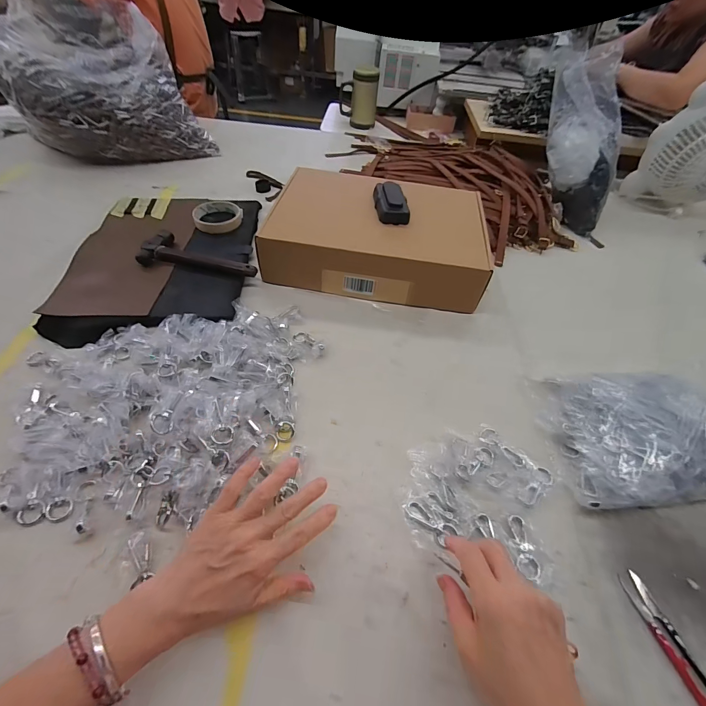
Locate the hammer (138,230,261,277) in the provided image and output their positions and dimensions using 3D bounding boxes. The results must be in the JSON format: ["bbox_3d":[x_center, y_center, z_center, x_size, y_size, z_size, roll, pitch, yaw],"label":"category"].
[{"bbox_3d":[-0.248,-0.160,0.571,0.188,0.032,0.075,9,50,2],"label":"hammer"}]

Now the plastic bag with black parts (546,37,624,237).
[{"bbox_3d":[0.511,-0.454,0.755,0.146,0.352,0.089,-11,15,-14],"label":"plastic bag with black parts"}]

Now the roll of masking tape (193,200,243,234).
[{"bbox_3d":[-0.257,-0.260,0.656,0.087,0.025,0.087,3,50,-3],"label":"roll of masking tape"}]

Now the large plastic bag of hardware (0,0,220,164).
[{"bbox_3d":[-0.589,-0.637,0.811,0.344,0.221,0.395,-24,56,-23],"label":"large plastic bag of hardware"}]

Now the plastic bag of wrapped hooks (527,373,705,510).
[{"bbox_3d":[0.358,0.098,0.432,0.231,0.049,0.166,-2,51,-7],"label":"plastic bag of wrapped hooks"}]

